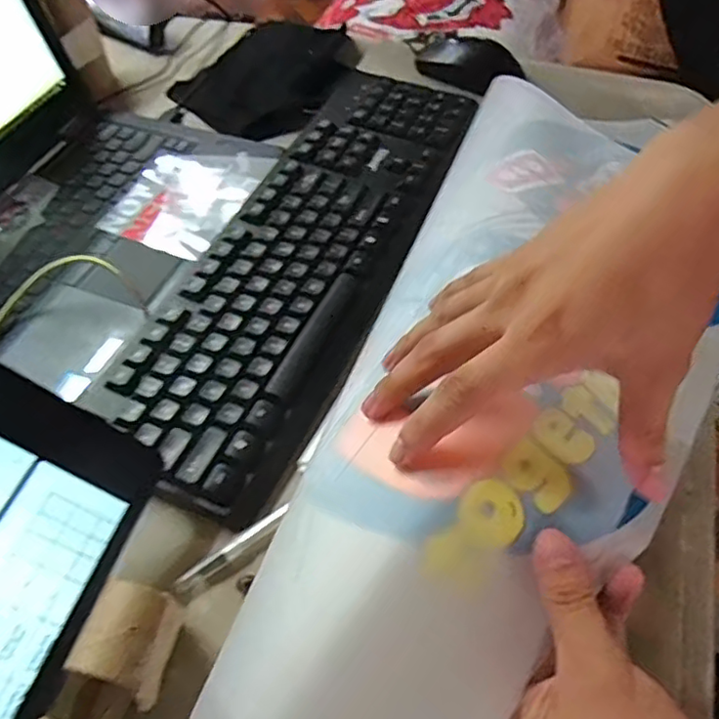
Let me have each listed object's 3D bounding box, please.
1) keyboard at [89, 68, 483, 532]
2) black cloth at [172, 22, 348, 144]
[{"bbox_3d":[-0.035,-0.091,0.474,0.134,0.026,0.427,17,56,17],"label":"keyboard"},{"bbox_3d":[-0.086,-0.298,0.641,0.159,0.009,0.197,27,59,23],"label":"black cloth"}]

